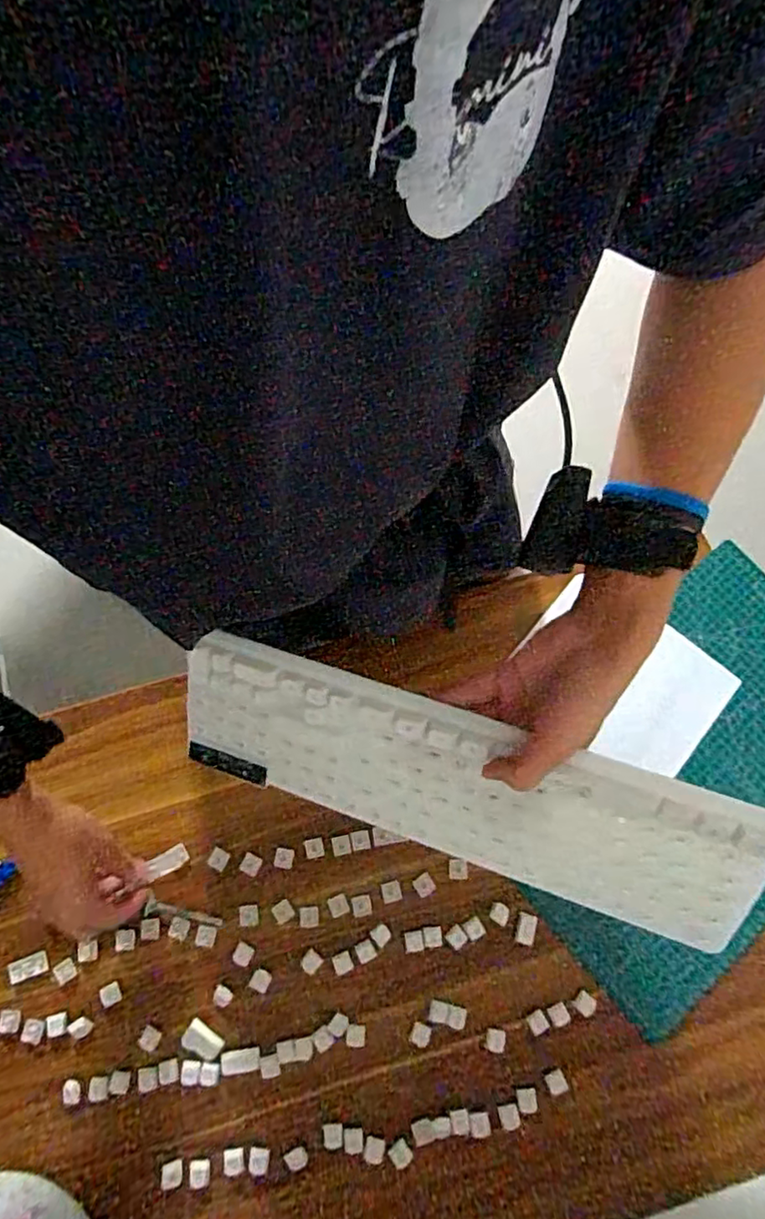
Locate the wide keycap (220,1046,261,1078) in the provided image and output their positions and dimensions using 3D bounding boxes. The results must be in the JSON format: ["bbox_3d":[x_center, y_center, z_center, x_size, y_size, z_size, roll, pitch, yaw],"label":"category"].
[{"bbox_3d":[-0.134,0.428,0.587,0.037,0.005,0.021,-10,74,-3],"label":"wide keycap"}]

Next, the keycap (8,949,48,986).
[{"bbox_3d":[-0.346,0.350,0.607,0.036,0.004,0.021,-19,76,-11],"label":"keycap"}]

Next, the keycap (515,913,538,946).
[{"bbox_3d":[0.142,0.314,0.611,0.018,0.004,0.028,14,73,5],"label":"keycap"}]

